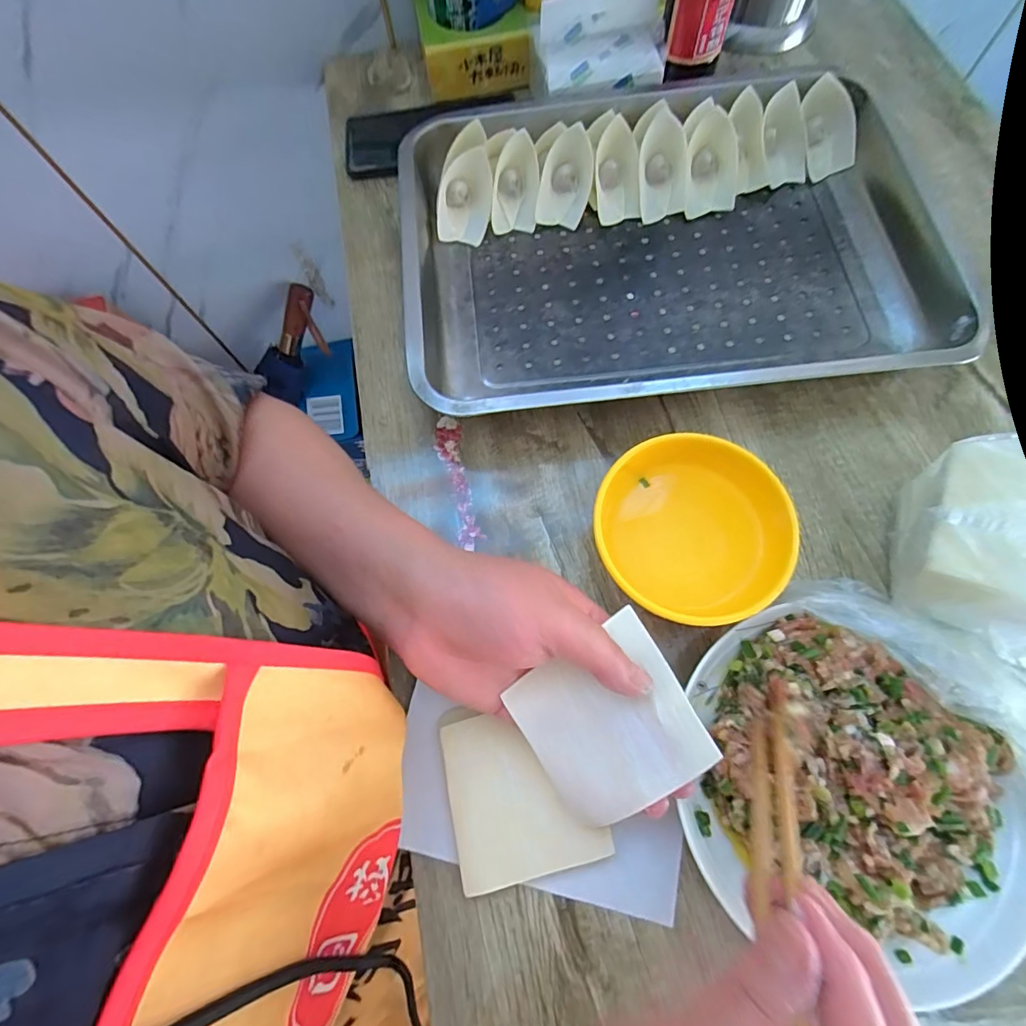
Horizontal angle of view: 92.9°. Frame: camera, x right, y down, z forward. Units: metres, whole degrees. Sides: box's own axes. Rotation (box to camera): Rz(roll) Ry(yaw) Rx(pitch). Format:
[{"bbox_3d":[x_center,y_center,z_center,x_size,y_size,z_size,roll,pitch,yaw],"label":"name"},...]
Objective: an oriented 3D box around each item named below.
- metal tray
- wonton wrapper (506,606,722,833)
[{"bbox_3d":[0.114,-0.209,0.383,0.395,0.046,0.288,-6,71,1],"label":"metal tray"},{"bbox_3d":[0.048,0.107,0.247,0.078,0.023,0.080,-30,72,-7],"label":"wonton wrapper"}]

